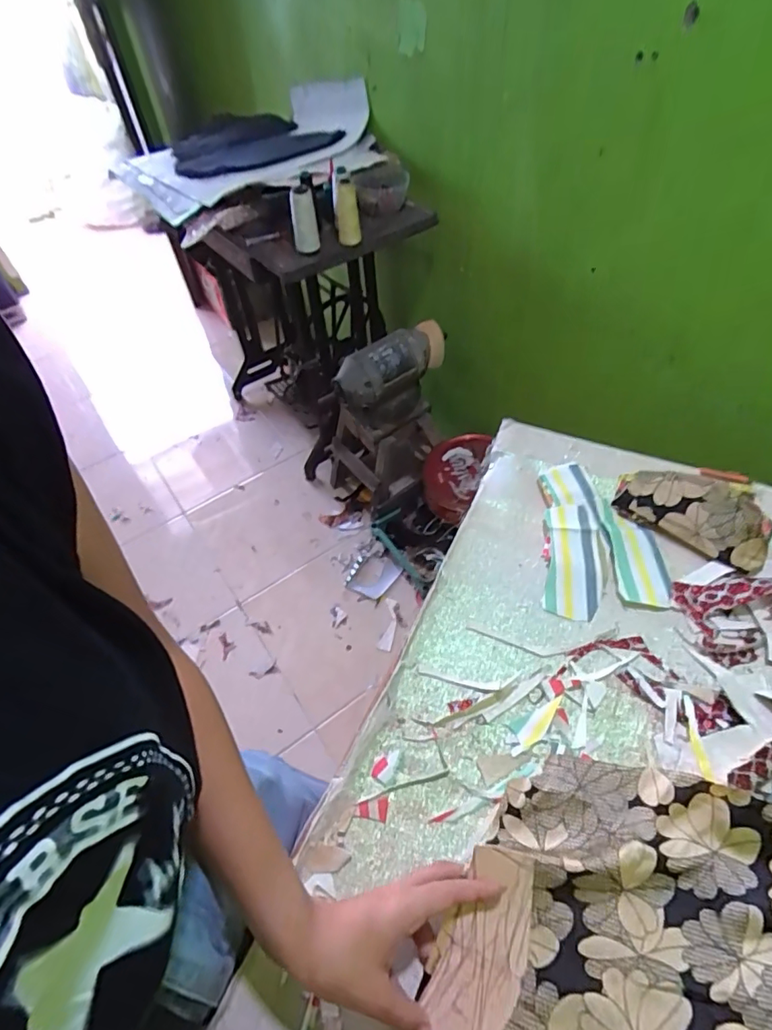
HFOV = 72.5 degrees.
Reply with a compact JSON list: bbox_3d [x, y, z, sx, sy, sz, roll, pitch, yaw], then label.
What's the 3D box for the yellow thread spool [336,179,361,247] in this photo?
[{"bbox_3d":[-0.075,-0.585,1.036,0.046,0.124,0.036,-7,51,-1],"label":"yellow thread spool"}]

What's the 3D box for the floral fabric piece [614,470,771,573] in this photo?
[{"bbox_3d":[0.332,-0.004,0.565,0.151,0.043,0.074,35,62,30],"label":"floral fabric piece"}]

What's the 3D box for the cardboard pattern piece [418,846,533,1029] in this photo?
[{"bbox_3d":[0.066,0.300,0.355,0.057,0.008,0.131,27,66,4],"label":"cardboard pattern piece"}]

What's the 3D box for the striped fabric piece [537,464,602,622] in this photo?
[{"bbox_3d":[0.200,0.024,0.570,0.058,0.024,0.182,3,51,9],"label":"striped fabric piece"}]

